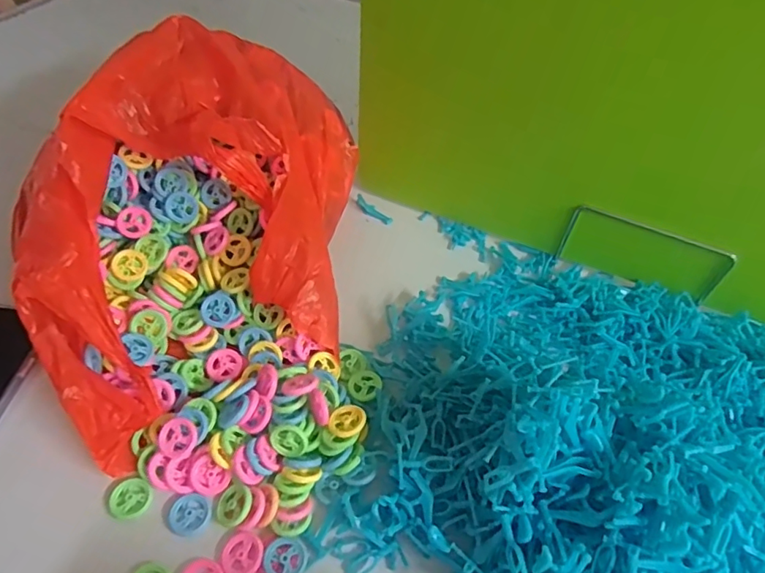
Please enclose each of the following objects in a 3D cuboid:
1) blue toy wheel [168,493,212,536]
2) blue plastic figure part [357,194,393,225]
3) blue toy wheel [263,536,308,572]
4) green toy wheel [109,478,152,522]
[{"bbox_3d":[-0.141,0.167,0.388,0.029,0.005,0.028,3,49,-3],"label":"blue toy wheel"},{"bbox_3d":[-0.011,-0.087,0.605,0.049,0.012,0.014,31,53,21],"label":"blue plastic figure part"},{"bbox_3d":[-0.068,0.190,0.370,0.028,0.007,0.028,3,49,-3],"label":"blue toy wheel"},{"bbox_3d":[-0.185,0.158,0.391,0.028,0.006,0.028,3,49,-3],"label":"green toy wheel"}]

